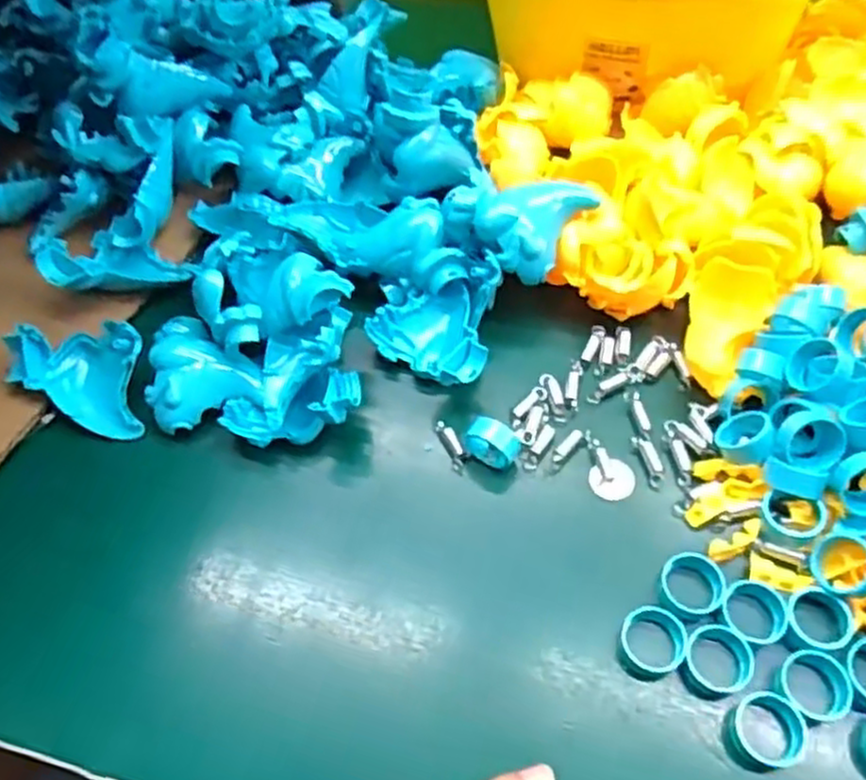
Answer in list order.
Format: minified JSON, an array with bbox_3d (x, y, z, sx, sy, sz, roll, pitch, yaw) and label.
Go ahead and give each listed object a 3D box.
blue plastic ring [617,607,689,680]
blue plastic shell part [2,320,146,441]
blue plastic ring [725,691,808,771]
[{"bbox_3d":[0.090,0.104,0.304,0.025,0.011,0.026,-2,56,3],"label":"blue plastic ring"},{"bbox_3d":[-0.175,-0.011,0.378,0.071,0.033,0.049,21,60,17],"label":"blue plastic shell part"},{"bbox_3d":[0.128,0.131,0.285,0.026,0.014,0.026,-2,56,3],"label":"blue plastic ring"}]

